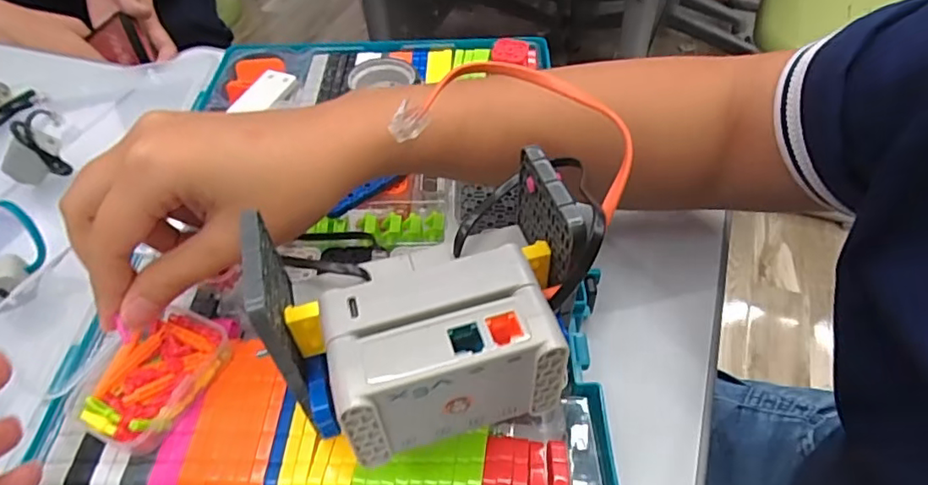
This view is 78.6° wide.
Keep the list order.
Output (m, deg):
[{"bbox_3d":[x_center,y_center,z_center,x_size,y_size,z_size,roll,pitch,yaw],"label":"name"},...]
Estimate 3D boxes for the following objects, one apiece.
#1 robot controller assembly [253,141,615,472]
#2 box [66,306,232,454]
[{"bbox_3d":[-0.010,0.019,0.203,0.116,0.046,0.106,-2,50,3],"label":"robot controller assembly"},{"bbox_3d":[-0.143,0.062,0.262,0.046,0.015,0.063,21,51,19],"label":"box"}]

